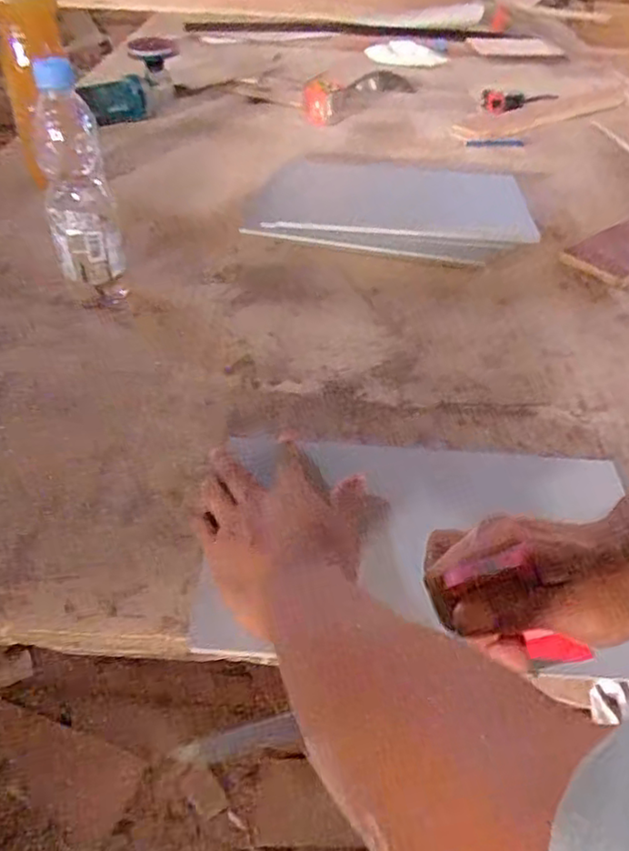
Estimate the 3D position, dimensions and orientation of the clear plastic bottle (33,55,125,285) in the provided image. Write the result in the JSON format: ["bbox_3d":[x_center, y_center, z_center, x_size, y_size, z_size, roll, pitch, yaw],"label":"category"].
[{"bbox_3d":[-0.242,-0.249,0.646,0.064,0.201,0.067,-14,45,-16],"label":"clear plastic bottle"}]

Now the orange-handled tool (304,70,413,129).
[{"bbox_3d":[0.085,-0.677,1.285,0.102,0.045,0.354,26,49,25],"label":"orange-handled tool"}]

